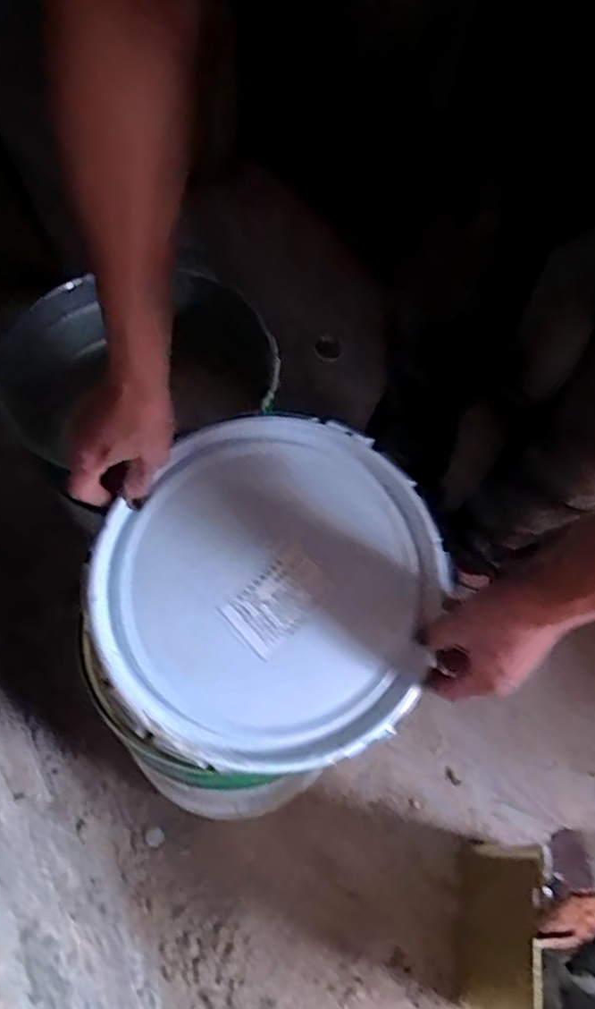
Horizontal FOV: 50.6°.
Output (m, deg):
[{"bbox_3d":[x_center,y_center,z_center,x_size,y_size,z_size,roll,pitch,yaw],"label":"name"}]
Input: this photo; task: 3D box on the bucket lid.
[{"bbox_3d":[-0.018,0.065,0.534,0.275,0.021,0.287,2,70,-5],"label":"bucket lid"}]

